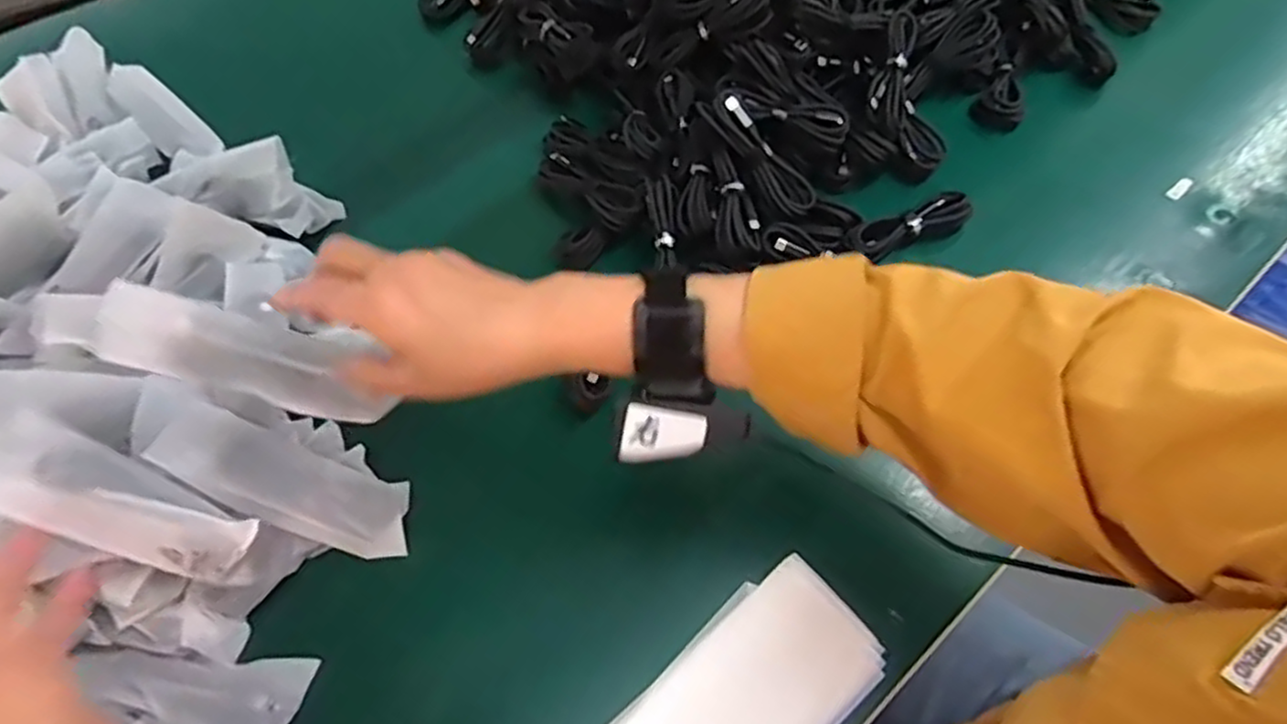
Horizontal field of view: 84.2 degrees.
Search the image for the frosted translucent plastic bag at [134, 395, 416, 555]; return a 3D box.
[{"bbox_3d":[-0.221,0.075,0.446,0.156,0.018,0.051,28,63,-9],"label":"frosted translucent plastic bag"}]

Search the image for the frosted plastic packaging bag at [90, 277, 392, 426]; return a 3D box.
[{"bbox_3d":[-0.212,-0.004,0.397,0.145,0.034,0.041,22,56,-30],"label":"frosted plastic packaging bag"}]

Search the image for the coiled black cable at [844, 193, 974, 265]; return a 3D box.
[{"bbox_3d":[0.210,-0.107,0.566,0.102,0.022,0.026,-21,62,-10],"label":"coiled black cable"}]

